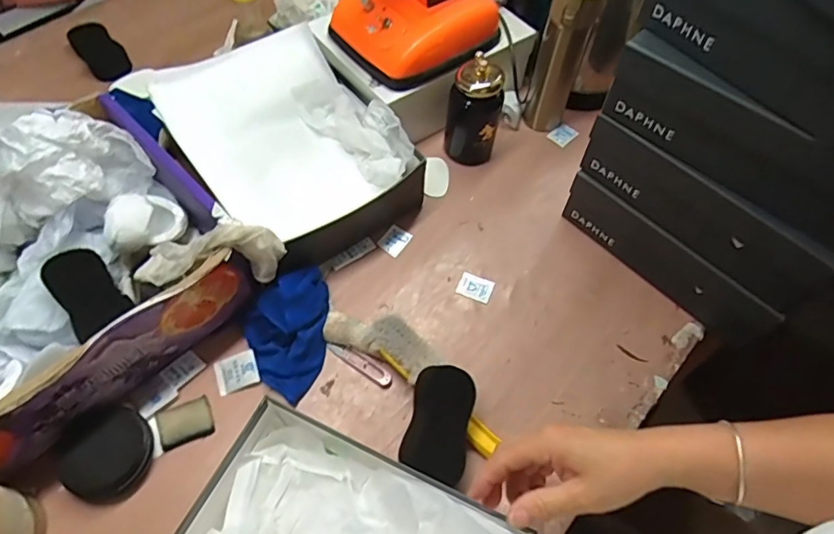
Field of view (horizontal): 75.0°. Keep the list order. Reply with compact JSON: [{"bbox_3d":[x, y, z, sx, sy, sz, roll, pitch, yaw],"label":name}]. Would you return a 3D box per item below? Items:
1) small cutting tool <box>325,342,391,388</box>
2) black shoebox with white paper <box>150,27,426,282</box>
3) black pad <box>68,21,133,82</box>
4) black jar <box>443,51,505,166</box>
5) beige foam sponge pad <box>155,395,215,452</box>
[{"bbox_3d":[-0.072,0.118,0.674,0.089,0.007,0.019,31,62,15],"label":"small cutting tool"},{"bbox_3d":[-0.180,-0.169,0.775,0.247,0.130,0.320,-34,66,-21],"label":"black shoebox with white paper"},{"bbox_3d":[-0.545,-0.372,0.940,0.062,0.030,0.144,-39,68,-23],"label":"black pad"},{"bbox_3d":[0.083,-0.229,0.797,0.075,0.162,0.060,9,58,2],"label":"black jar"},{"bbox_3d":[-0.267,0.179,0.626,0.057,0.005,0.049,-20,62,-15],"label":"beige foam sponge pad"}]

